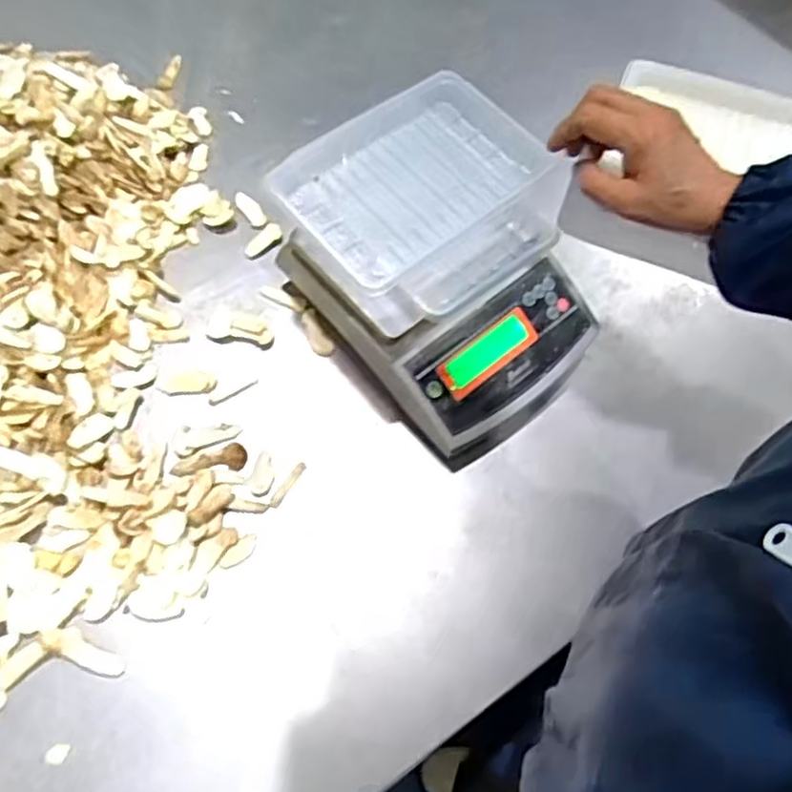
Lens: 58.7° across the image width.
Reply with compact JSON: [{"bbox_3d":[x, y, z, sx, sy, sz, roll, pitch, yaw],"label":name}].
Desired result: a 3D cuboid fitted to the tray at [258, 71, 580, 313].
[{"bbox_3d":[0.022,-0.169,0.593,0.209,0.049,0.188,-33,71,-17],"label":"tray"}]

